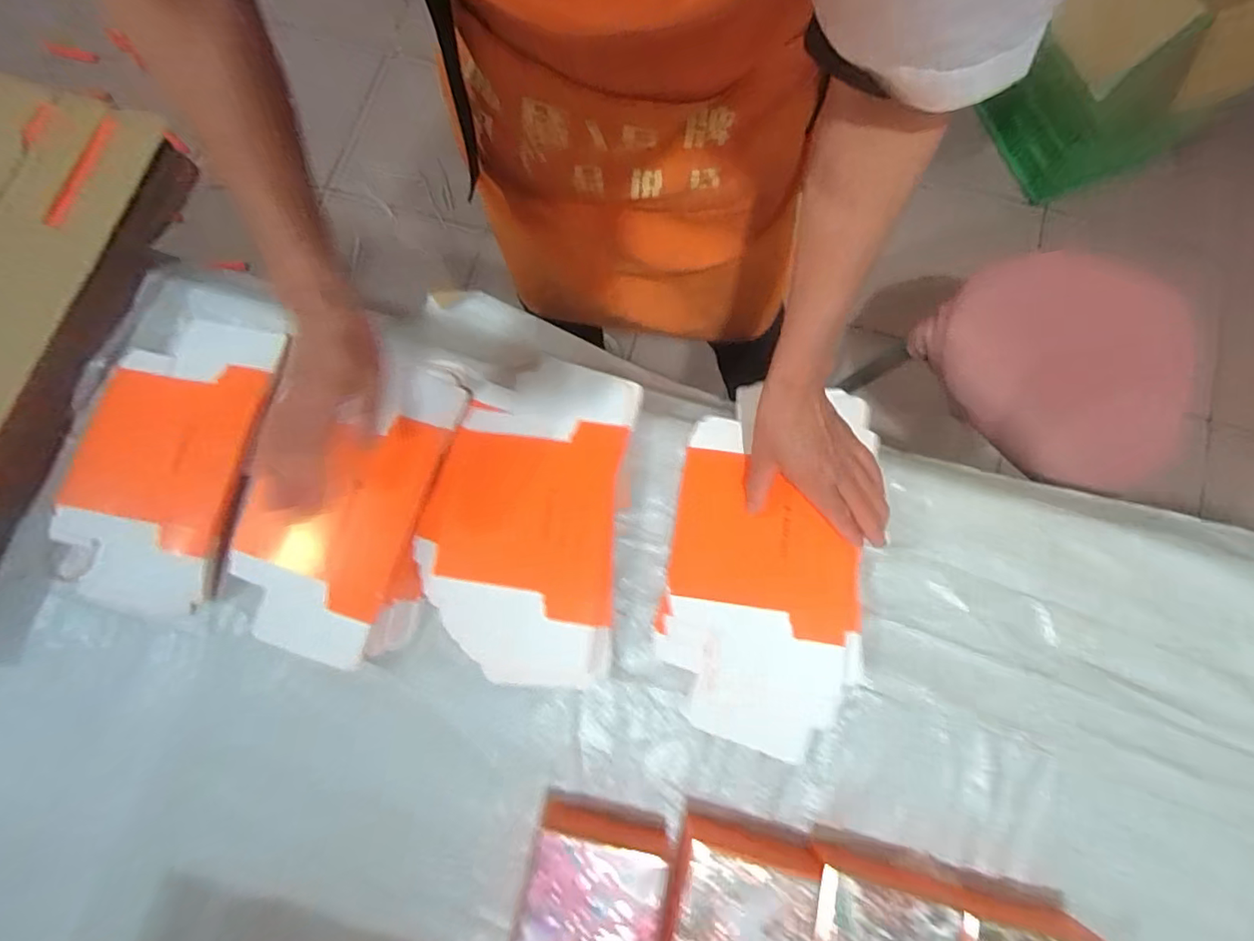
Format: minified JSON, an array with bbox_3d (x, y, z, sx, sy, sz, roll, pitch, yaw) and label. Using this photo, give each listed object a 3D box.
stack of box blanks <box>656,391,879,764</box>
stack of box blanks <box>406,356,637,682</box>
[{"bbox_3d":[0.118,0.075,0.462,0.158,0.023,0.295,11,80,3],"label":"stack of box blanks"},{"bbox_3d":[-0.086,0.037,0.464,0.161,0.029,0.269,6,80,2],"label":"stack of box blanks"}]

